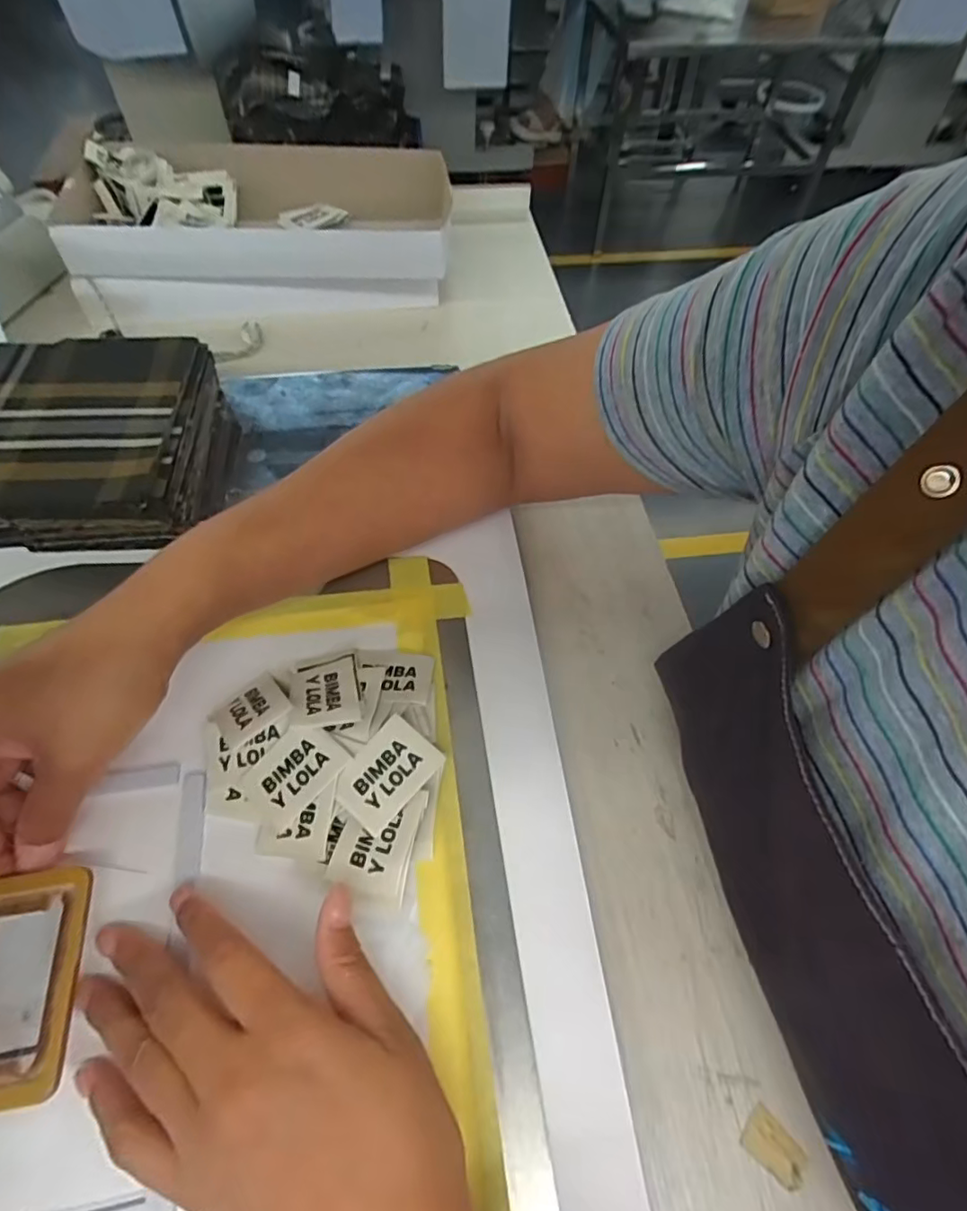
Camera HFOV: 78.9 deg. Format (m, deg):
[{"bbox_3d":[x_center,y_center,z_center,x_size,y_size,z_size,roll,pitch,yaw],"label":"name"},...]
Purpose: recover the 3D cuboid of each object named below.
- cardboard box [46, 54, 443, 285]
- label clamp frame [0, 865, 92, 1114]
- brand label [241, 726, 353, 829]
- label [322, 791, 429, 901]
[{"bbox_3d":[-0.187,-0.332,0.518,0.298,0.078,0.163,0,58,-2],"label":"cardboard box"},{"bbox_3d":[-0.185,0.148,0.230,0.046,0.008,0.081,-9,58,-7],"label":"label clamp frame"},{"bbox_3d":[-0.092,0.081,0.286,0.036,0.004,0.046,36,81,17],"label":"brand label"},{"bbox_3d":[-0.050,0.108,0.275,0.034,0.004,0.046,14,63,6],"label":"label"}]

